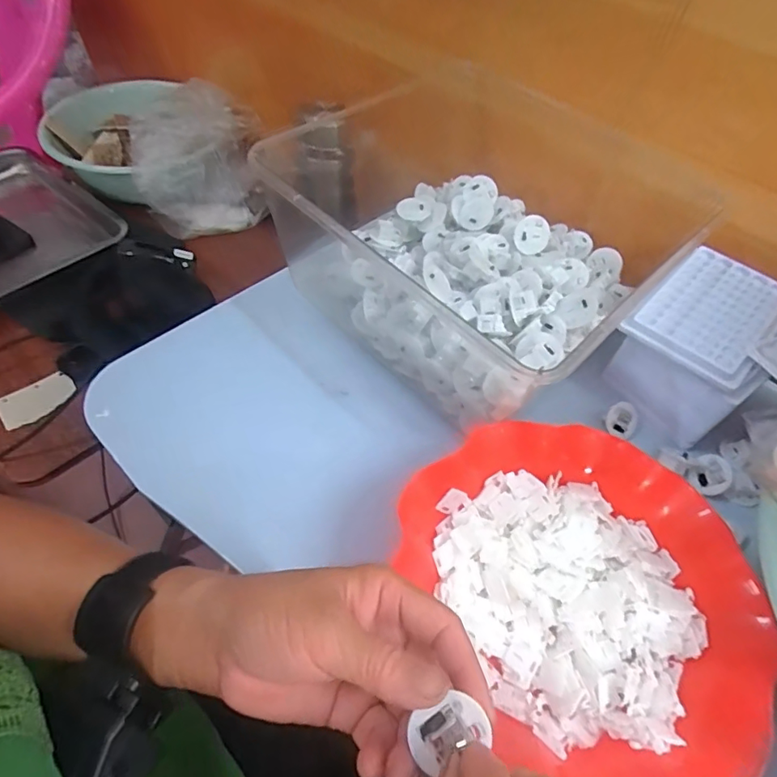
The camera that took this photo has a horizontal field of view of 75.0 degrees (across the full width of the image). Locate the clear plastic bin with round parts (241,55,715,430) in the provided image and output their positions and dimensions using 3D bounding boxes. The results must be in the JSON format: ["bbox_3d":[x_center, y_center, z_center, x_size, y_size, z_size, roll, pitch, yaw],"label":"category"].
[{"bbox_3d":[0.077,-0.130,0.458,0.255,0.116,0.305,-36,64,-25],"label":"clear plastic bin with round parts"}]

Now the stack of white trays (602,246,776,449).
[{"bbox_3d":[0.270,-0.037,0.444,0.127,0.090,0.101,-37,64,-26],"label":"stack of white trays"}]

